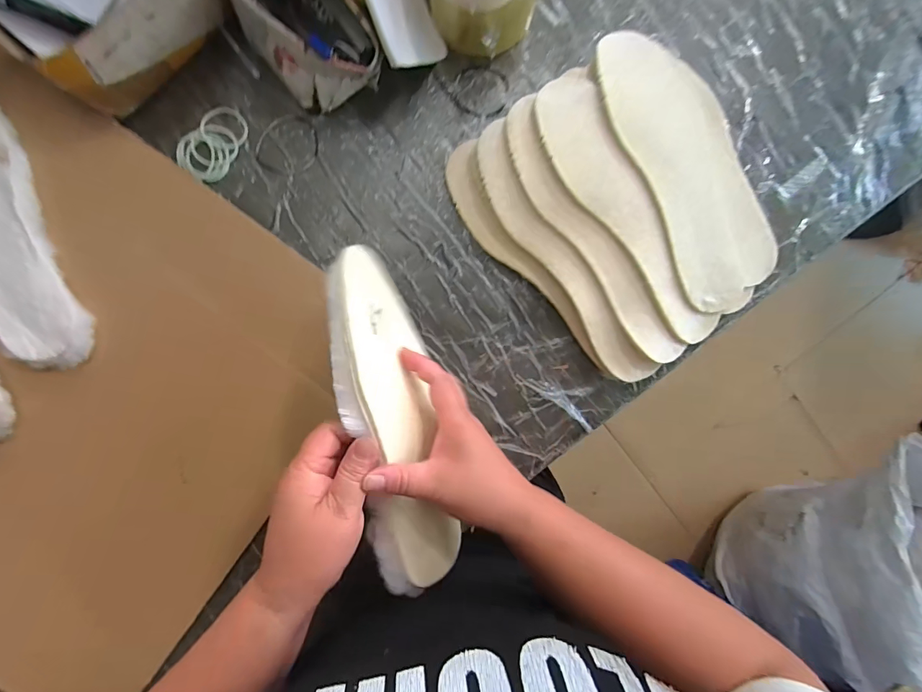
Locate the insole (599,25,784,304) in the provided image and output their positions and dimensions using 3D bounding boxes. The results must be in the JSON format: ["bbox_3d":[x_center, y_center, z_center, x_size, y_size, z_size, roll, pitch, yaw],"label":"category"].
[{"bbox_3d":[0.219,-0.172,0.394,0.110,0.015,0.266,-26,95,-2],"label":"insole"}]

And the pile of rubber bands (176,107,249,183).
[{"bbox_3d":[-0.247,-0.201,0.413,0.049,0.007,0.077,37,90,-3],"label":"pile of rubber bands"}]

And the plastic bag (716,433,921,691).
[{"bbox_3d":[1.050,0.540,0.986,0.560,0.429,0.538,28,91,-3],"label":"plastic bag"}]

